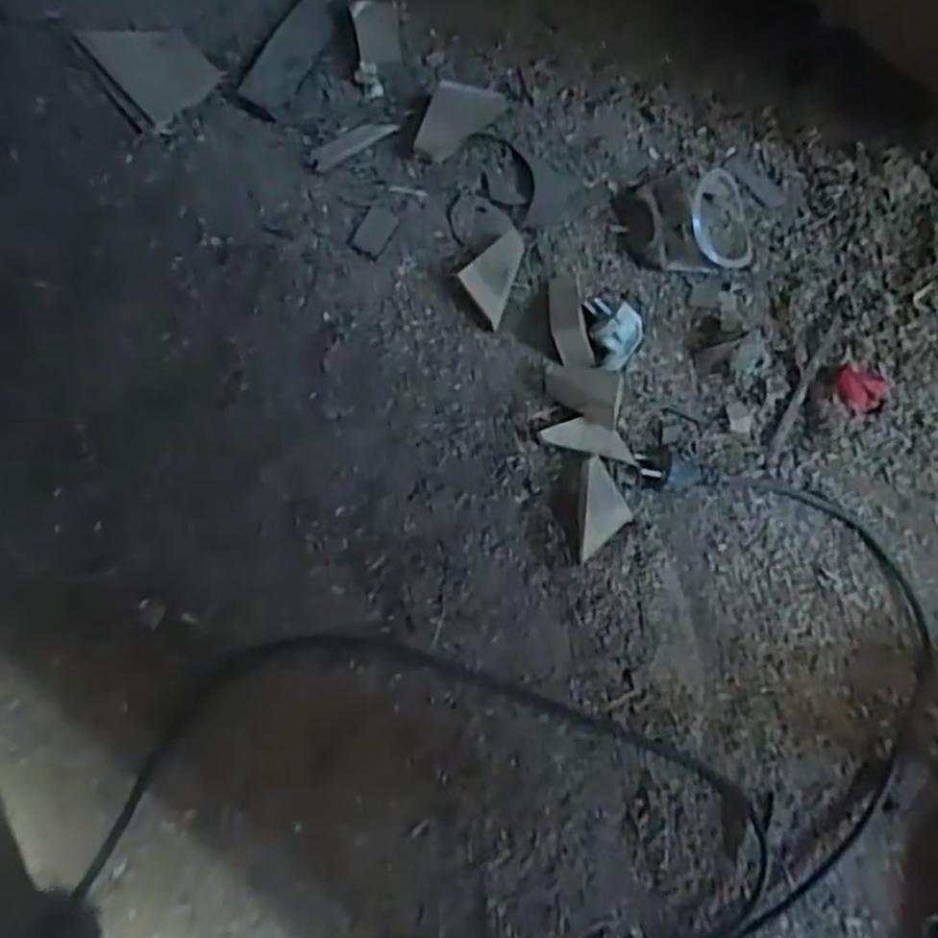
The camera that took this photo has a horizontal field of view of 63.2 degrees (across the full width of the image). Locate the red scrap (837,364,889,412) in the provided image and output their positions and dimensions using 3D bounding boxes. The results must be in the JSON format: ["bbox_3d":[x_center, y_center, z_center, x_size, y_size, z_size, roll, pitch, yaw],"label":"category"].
[{"bbox_3d":[0.290,-0.059,0.560,0.036,0.021,0.036,0,82,1],"label":"red scrap"}]

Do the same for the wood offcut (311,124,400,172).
[{"bbox_3d":[-0.093,-0.263,0.612,0.072,0.004,0.018,-30,82,-3],"label":"wood offcut"}]

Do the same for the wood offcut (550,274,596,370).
[{"bbox_3d":[0.076,-0.115,0.579,0.029,0.021,0.075,-9,82,0],"label":"wood offcut"}]

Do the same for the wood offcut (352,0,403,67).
[{"bbox_3d":[-0.073,-0.351,0.615,0.034,0.022,0.049,-9,82,-1],"label":"wood offcut"}]

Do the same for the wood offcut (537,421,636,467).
[{"bbox_3d":[0.089,-0.021,0.565,0.070,0.016,0.020,13,82,3],"label":"wood offcut"}]

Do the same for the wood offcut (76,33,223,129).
[{"bbox_3d":[-0.257,-0.330,0.618,0.067,0.005,0.105,-41,83,-5],"label":"wood offcut"}]

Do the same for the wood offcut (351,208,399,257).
[{"bbox_3d":[-0.074,-0.188,0.603,0.026,0.004,0.038,26,83,4],"label":"wood offcut"}]

